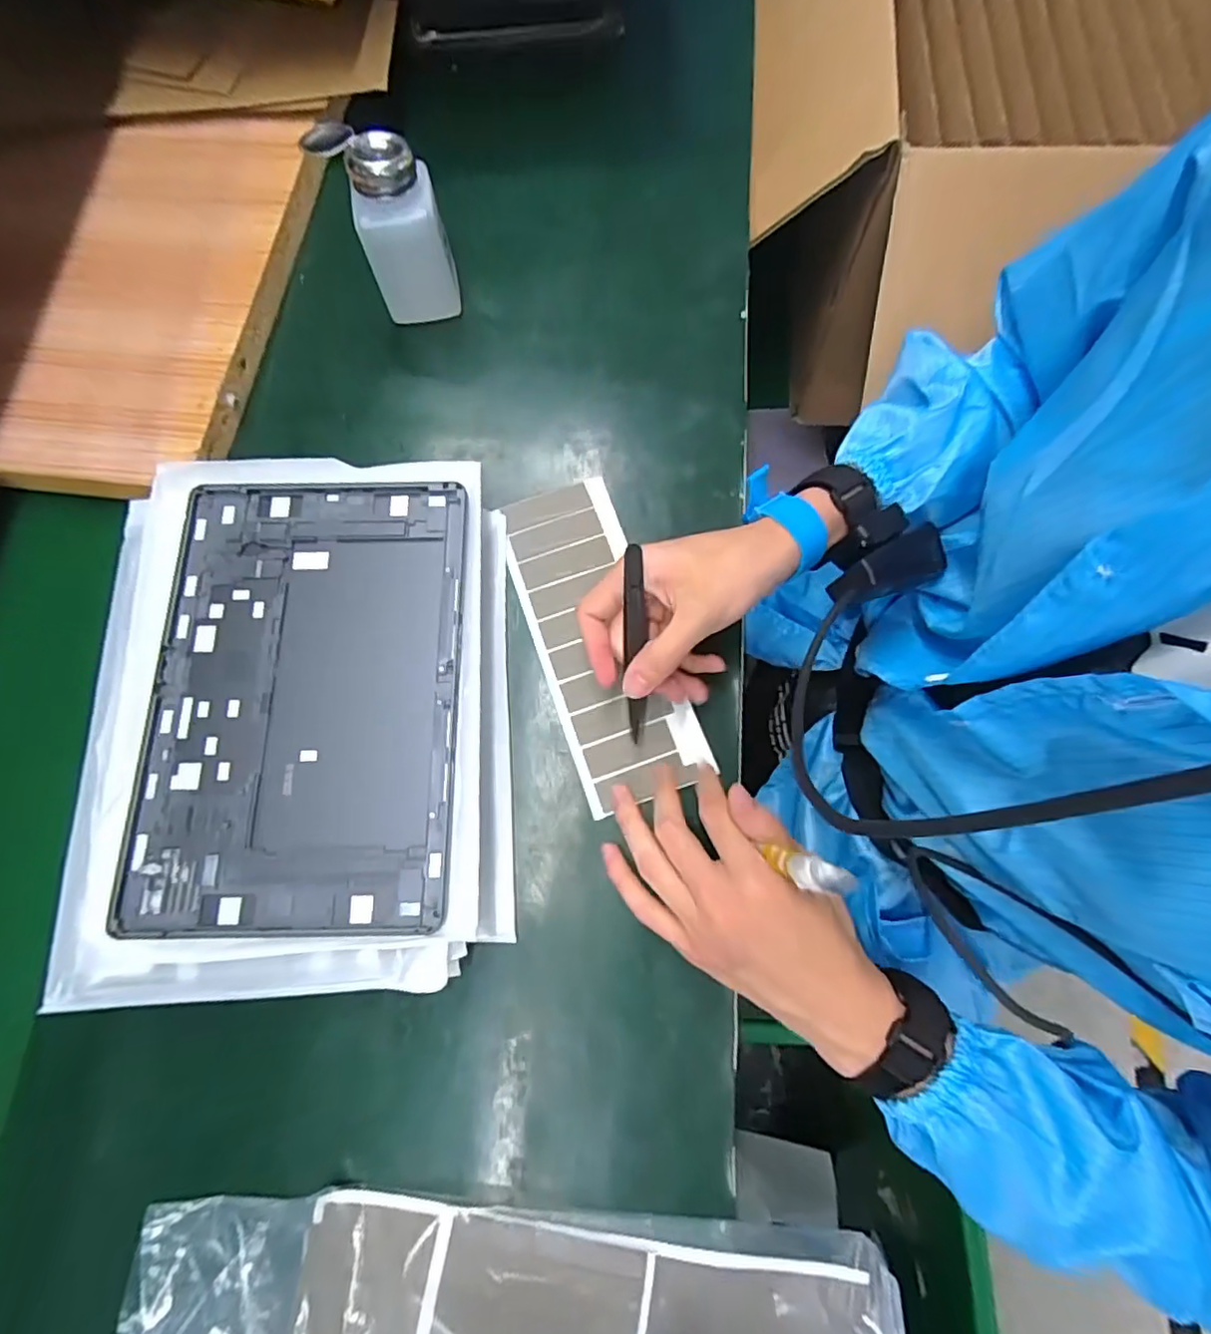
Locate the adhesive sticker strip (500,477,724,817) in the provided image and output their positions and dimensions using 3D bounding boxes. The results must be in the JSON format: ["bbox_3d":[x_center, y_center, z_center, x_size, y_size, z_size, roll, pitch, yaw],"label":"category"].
[{"bbox_3d":[-0.005,-0.023,0.397,0.080,0.009,0.218,-19,76,-2],"label":"adhesive sticker strip"}]

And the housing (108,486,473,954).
[{"bbox_3d":[-0.170,0.013,0.341,0.169,0.009,0.252,-1,74,1],"label":"housing"}]

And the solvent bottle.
[{"bbox_3d":[-0.143,-0.296,0.420,0.070,0.117,0.055,-11,74,-1],"label":"solvent bottle"}]

